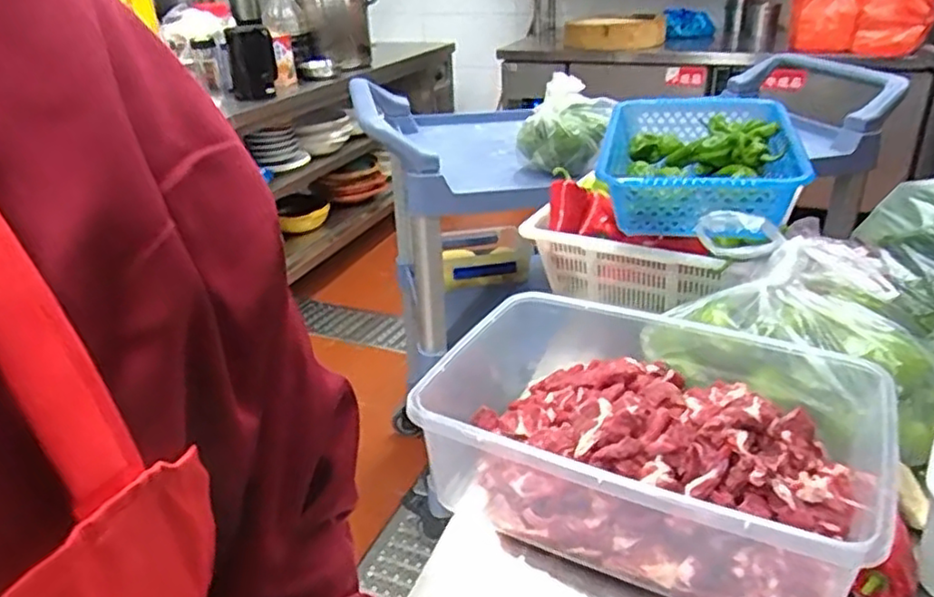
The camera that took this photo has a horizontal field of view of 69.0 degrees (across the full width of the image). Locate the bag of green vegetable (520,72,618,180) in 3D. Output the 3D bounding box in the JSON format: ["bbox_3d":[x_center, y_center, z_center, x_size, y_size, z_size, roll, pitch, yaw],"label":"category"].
[{"bbox_3d":[0.166,-0.281,1.125,0.101,0.133,0.138,-17,31,-26],"label":"bag of green vegetable"}]

